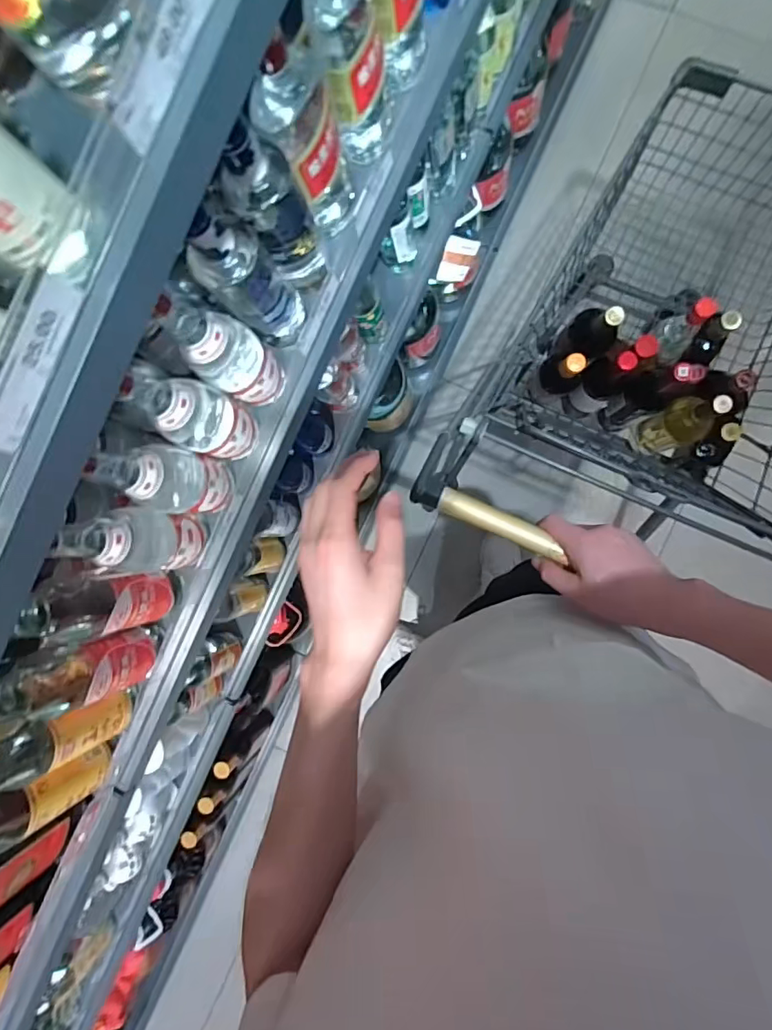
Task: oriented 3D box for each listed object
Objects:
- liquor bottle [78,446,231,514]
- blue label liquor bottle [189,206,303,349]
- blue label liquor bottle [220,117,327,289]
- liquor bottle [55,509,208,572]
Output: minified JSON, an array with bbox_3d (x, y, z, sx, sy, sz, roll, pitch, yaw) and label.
[{"bbox_3d":[-0.239,-0.039,0.555,0.076,0.195,0.072,0,89,6],"label":"liquor bottle"},{"bbox_3d":[-0.140,-0.236,0.524,0.059,0.192,0.068,44,94,5],"label":"blue label liquor bottle"},{"bbox_3d":[-0.109,-0.304,0.520,0.063,0.193,0.065,0,89,6],"label":"blue label liquor bottle"},{"bbox_3d":[-0.269,0.028,0.544,0.070,0.209,0.070,-3,89,6],"label":"liquor bottle"}]

